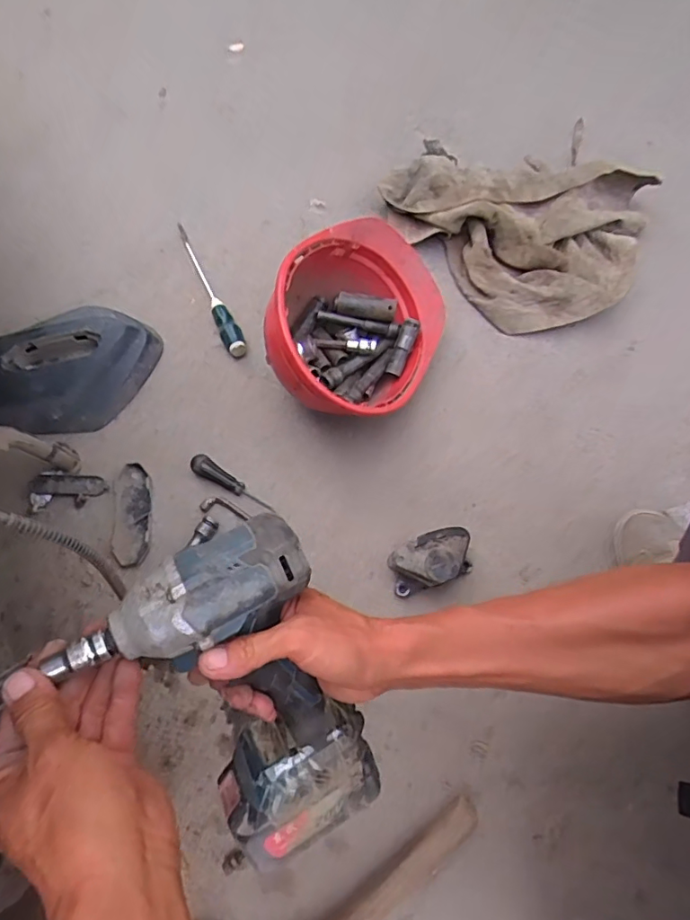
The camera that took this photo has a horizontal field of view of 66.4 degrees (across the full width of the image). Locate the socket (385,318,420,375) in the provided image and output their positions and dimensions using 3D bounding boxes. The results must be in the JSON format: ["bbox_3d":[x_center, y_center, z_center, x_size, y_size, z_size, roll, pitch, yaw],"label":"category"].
[{"bbox_3d":[0.077,-0.152,0.709,0.023,0.016,0.076,21,88,9],"label":"socket"}]

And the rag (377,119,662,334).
[{"bbox_3d":[0.314,-0.389,0.834,0.371,0.070,0.367,-30,71,-12],"label":"rag"}]

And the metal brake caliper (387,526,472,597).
[{"bbox_3d":[0.102,0.120,0.622,0.096,0.065,0.058,-20,69,-8],"label":"metal brake caliper"}]

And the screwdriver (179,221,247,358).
[{"bbox_3d":[-0.216,-0.273,0.811,0.029,0.039,0.283,-25,70,-10],"label":"screwdriver"}]

